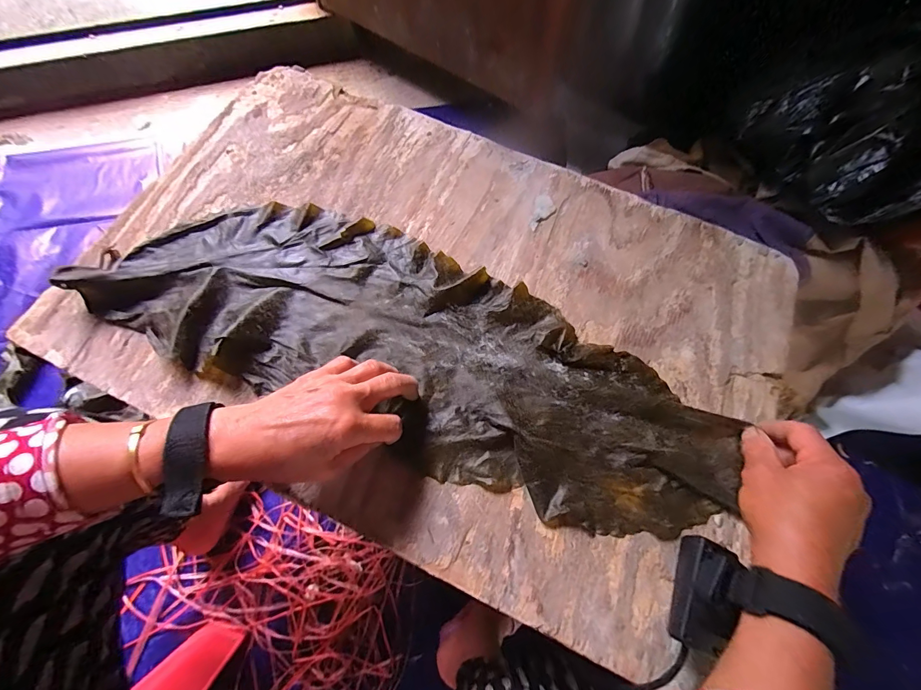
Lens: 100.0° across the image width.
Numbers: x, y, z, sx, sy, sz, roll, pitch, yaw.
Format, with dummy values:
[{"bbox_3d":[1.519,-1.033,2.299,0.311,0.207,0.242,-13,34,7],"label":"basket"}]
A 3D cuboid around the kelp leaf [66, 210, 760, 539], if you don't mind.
[{"bbox_3d":[-0.050,-0.006,0.373,0.599,0.024,0.208,22,69,8],"label":"kelp leaf"}]

